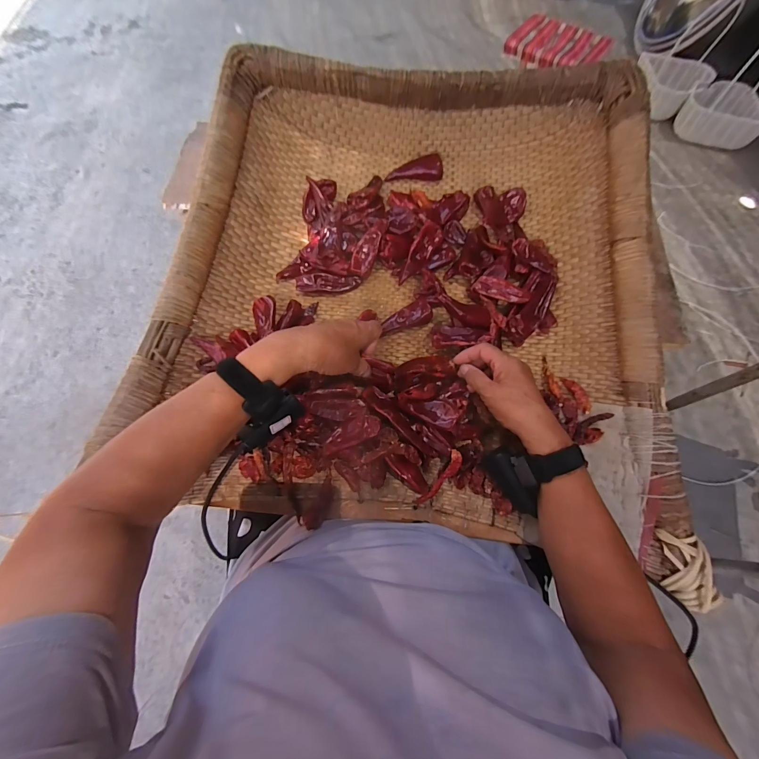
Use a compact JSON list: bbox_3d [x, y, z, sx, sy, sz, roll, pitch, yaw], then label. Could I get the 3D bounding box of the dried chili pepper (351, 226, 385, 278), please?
[{"bbox_3d":[-0.018,-0.190,0.507,0.032,0.015,0.075,22,85,7],"label":"dried chili pepper"}]

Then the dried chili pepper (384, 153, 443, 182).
[{"bbox_3d":[0.057,-0.340,0.548,0.088,0.026,0.038,-1,68,-1],"label":"dried chili pepper"}]

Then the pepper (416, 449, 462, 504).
[{"bbox_3d":[0.070,0.114,0.392,0.017,0.006,0.074,40,86,13],"label":"pepper"}]

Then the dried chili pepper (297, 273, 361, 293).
[{"bbox_3d":[-0.075,-0.141,0.506,0.091,0.021,0.027,-2,68,-1],"label":"dried chili pepper"}]

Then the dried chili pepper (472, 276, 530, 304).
[{"bbox_3d":[0.167,-0.122,0.473,0.074,0.019,0.025,29,71,11],"label":"dried chili pepper"}]

